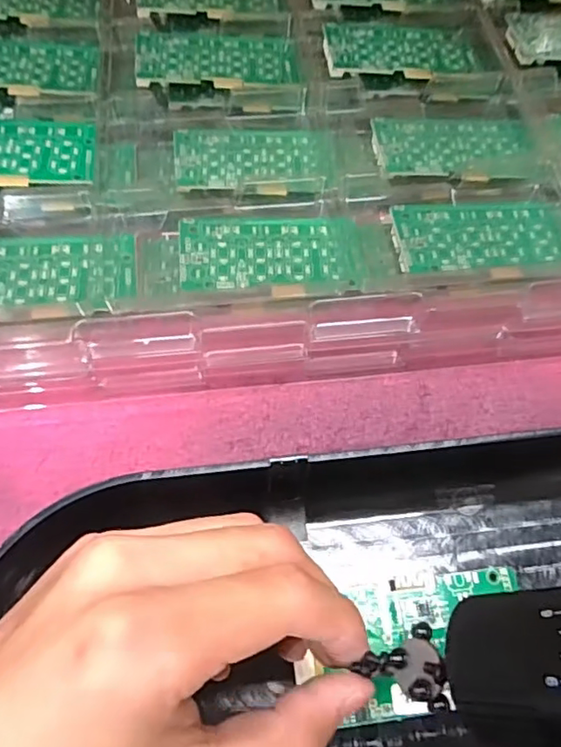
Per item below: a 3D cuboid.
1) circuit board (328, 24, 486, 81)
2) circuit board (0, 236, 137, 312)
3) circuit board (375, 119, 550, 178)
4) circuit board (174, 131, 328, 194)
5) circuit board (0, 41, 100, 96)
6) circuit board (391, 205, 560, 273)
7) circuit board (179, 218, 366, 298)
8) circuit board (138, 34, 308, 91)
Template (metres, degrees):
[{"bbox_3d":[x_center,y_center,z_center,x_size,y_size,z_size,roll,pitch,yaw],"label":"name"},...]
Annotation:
[{"bbox_3d":[0.076,-0.203,0.352,0.096,0.009,0.046,-2,67,-4],"label":"circuit board"},{"bbox_3d":[-0.128,-0.051,0.279,0.108,0.008,0.044,-4,67,-5],"label":"circuit board"},{"bbox_3d":[0.103,-0.131,0.330,0.095,0.009,0.049,-3,67,-4],"label":"circuit board"},{"bbox_3d":[-0.015,-0.122,0.323,0.088,0.004,0.048,-3,64,-9],"label":"circuit board"},{"bbox_3d":[-0.157,-0.184,0.332,0.094,0.010,0.050,-3,67,-5],"label":"circuit board"},{"bbox_3d":[0.108,-0.074,0.298,0.096,0.008,0.043,-4,67,-5],"label":"circuit board"},{"bbox_3d":[-0.004,-0.062,0.291,0.093,0.010,0.048,-3,67,-5],"label":"circuit board"},{"bbox_3d":[-0.037,-0.190,0.341,0.096,0.012,0.047,-7,67,-4],"label":"circuit board"}]

